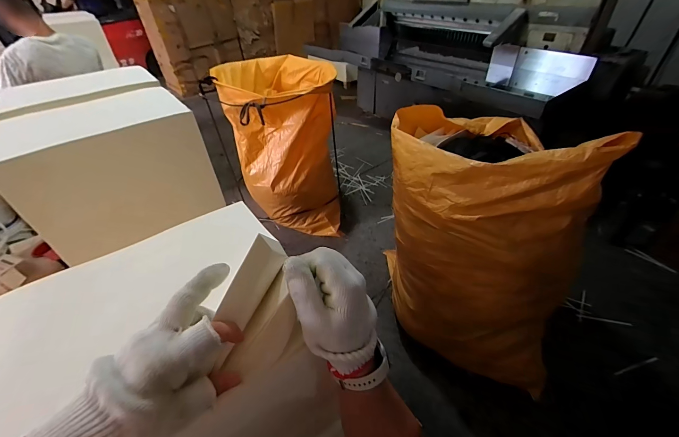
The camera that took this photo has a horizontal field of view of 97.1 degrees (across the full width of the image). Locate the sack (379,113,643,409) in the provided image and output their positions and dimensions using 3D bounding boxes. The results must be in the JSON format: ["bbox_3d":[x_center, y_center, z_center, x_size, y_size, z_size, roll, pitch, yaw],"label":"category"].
[{"bbox_3d":[0.576,0.035,1.408,0.661,0.977,0.878,1,41,5],"label":"sack"}]

